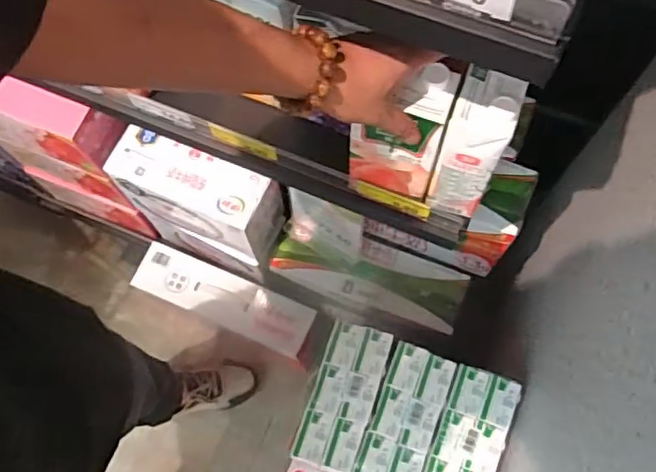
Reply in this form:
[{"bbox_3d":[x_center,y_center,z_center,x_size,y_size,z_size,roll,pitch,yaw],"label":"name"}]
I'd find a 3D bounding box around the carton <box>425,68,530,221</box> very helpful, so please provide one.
[{"bbox_3d":[0.149,-0.089,0.628,0.062,0.195,0.061,17,71,8],"label":"carton"}]

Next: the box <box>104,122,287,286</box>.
[{"bbox_3d":[-0.229,-0.053,1.108,0.274,0.307,0.107,23,72,10],"label":"box"}]

